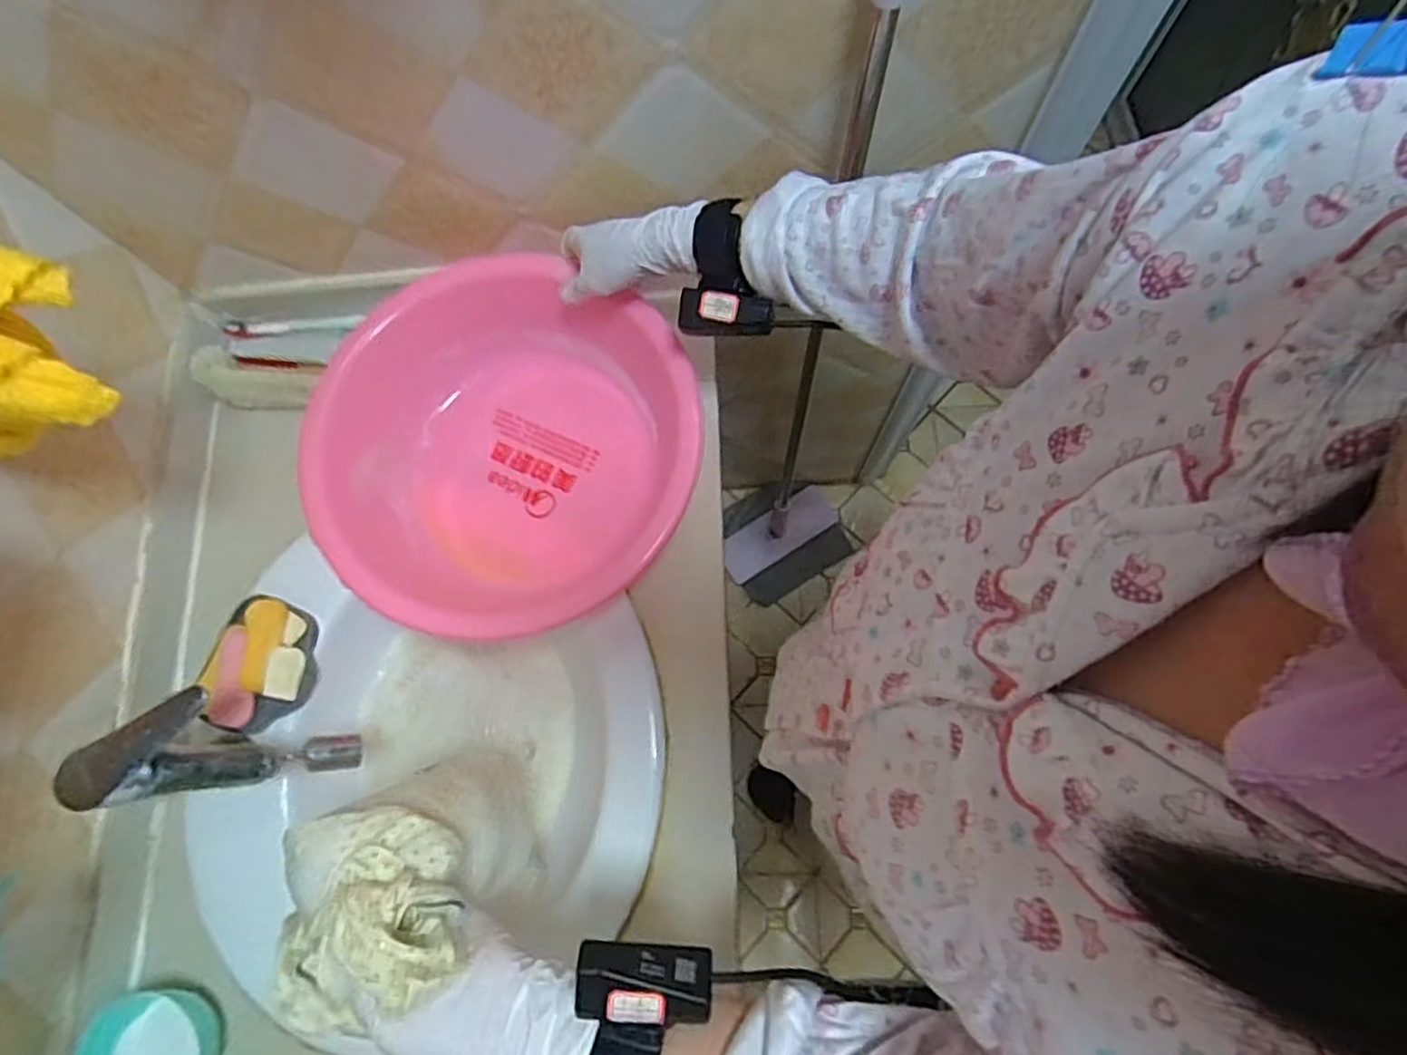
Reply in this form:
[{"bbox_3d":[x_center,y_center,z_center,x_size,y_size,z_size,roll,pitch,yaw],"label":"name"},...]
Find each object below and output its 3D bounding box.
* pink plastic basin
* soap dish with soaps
[{"bbox_3d":[-0.172,-0.074,0.651,0.316,0.102,0.335,-1,75,2],"label":"pink plastic basin"},{"bbox_3d":[-0.416,0.129,0.661,0.088,0.034,0.119,10,77,6],"label":"soap dish with soaps"}]

